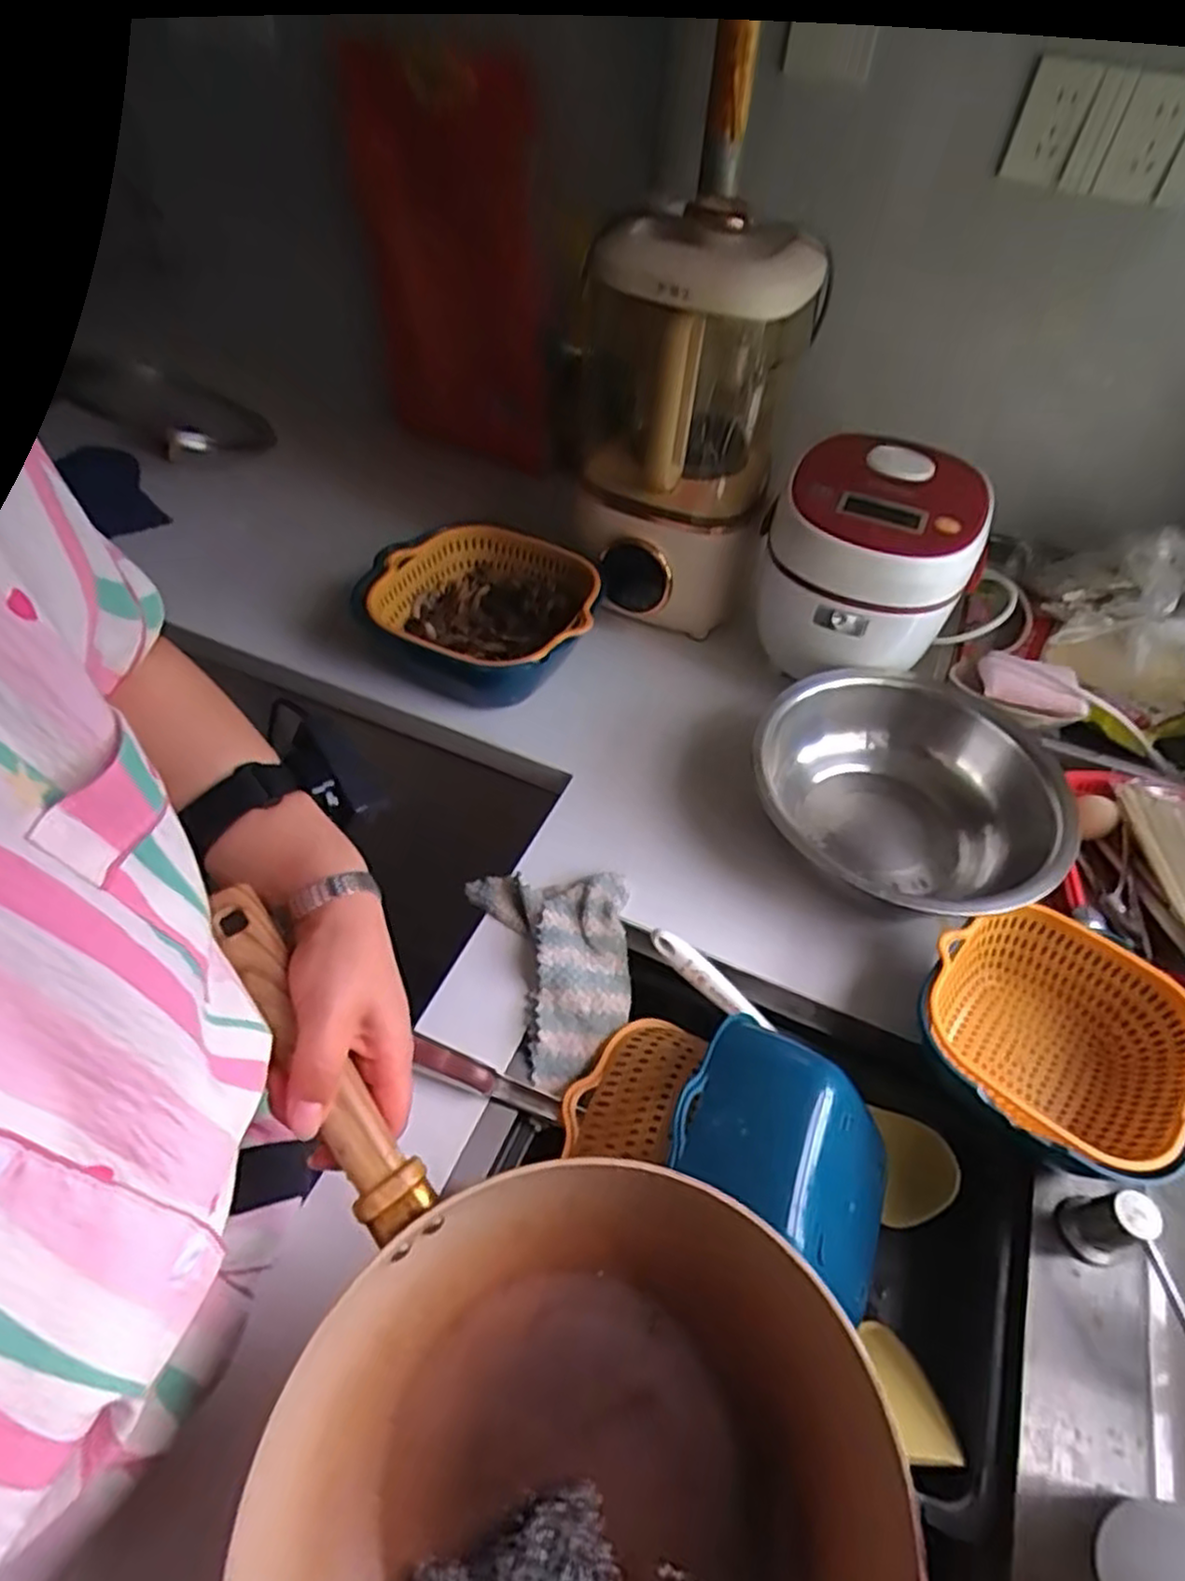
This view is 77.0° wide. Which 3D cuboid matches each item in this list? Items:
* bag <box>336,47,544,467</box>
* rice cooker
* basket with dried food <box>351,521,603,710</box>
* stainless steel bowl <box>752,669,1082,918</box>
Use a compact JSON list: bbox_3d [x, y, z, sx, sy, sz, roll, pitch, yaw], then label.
[{"bbox_3d":[-0.190,-0.640,0.959,0.345,0.456,0.040,37,62,26],"label":"bag"},{"bbox_3d":[0.285,-0.221,0.790,0.180,0.213,0.185,26,53,18],"label":"rice cooker"},{"bbox_3d":[-0.119,-0.195,0.839,0.242,0.092,0.219,22,52,15],"label":"basket with dried food"},{"bbox_3d":[0.292,0.022,0.717,0.254,0.120,0.287,10,50,5],"label":"stainless steel bowl"}]

